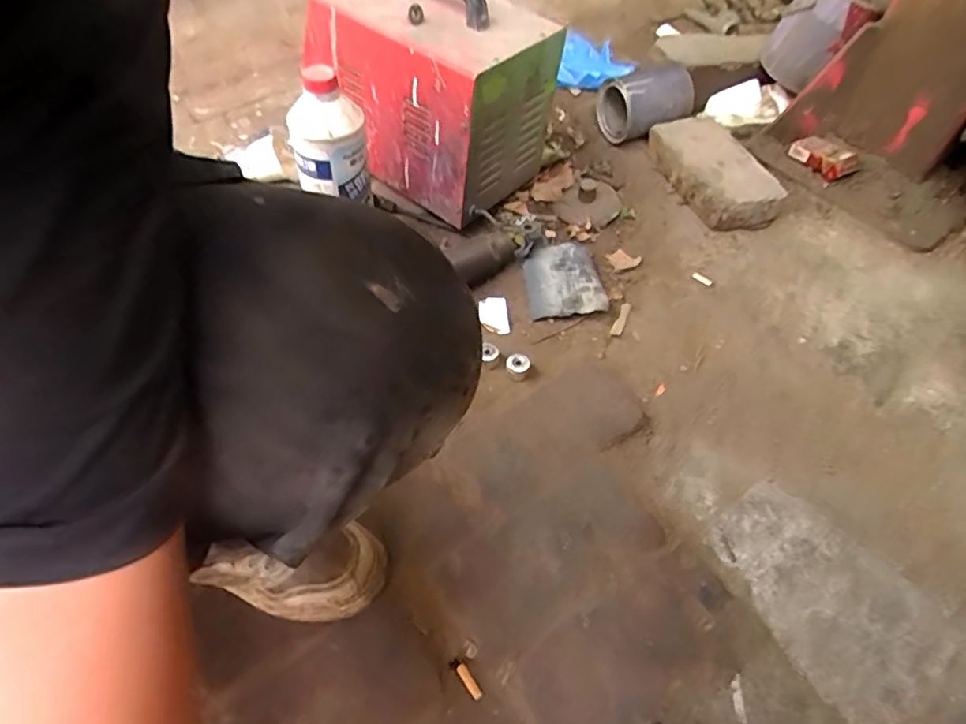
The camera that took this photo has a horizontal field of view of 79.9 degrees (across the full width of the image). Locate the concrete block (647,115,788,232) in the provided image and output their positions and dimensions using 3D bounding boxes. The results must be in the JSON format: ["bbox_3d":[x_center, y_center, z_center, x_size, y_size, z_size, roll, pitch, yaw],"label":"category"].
[{"bbox_3d":[0.375,-0.311,0.945,0.122,0.068,0.249,-17,55,-12],"label":"concrete block"}]

